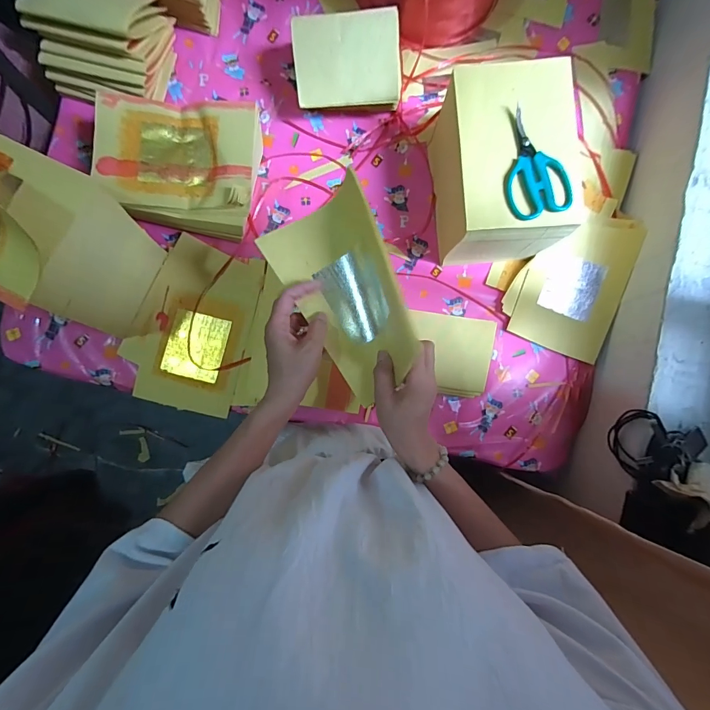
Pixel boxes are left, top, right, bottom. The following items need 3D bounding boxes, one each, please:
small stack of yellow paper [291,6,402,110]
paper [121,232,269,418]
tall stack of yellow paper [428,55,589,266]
[{"bbox_3d":[-0.011,-0.469,0.605,0.167,0.063,0.122,-5,114,-2],"label":"small stack of yellow paper"},{"bbox_3d":[-0.266,-0.047,0.627,0.180,0.015,0.268,17,87,-6],"label":"paper"},{"bbox_3d":[0.217,-0.279,0.579,0.158,0.169,0.232,-4,88,-4],"label":"tall stack of yellow paper"}]

